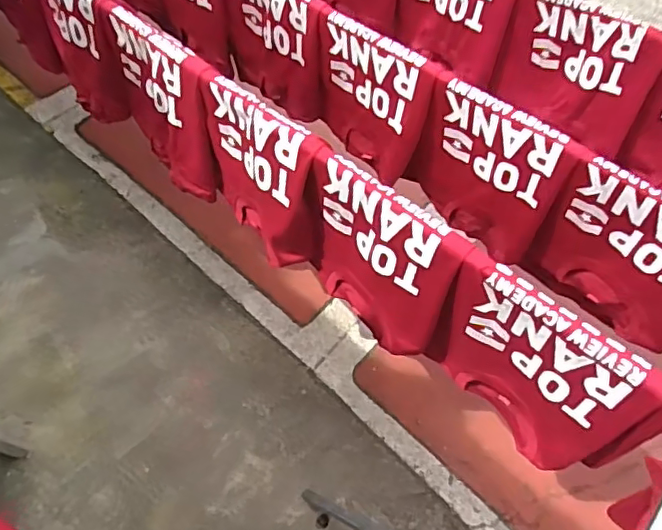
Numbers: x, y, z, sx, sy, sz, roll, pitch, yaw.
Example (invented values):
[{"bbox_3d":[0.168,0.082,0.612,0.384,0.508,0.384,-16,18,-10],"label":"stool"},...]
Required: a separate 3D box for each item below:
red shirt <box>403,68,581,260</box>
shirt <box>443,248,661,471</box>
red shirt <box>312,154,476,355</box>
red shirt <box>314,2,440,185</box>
[{"bbox_3d":[0.288,-0.186,1.102,0.327,0.336,0.057,41,72,21],"label":"red shirt"},{"bbox_3d":[0.324,0.174,0.887,0.067,0.351,0.337,-36,66,-14],"label":"shirt"},{"bbox_3d":[0.078,-0.008,0.986,0.107,0.308,0.307,-40,67,-16],"label":"red shirt"},{"bbox_3d":[0.081,-0.337,1.197,0.321,0.317,0.083,40,72,21],"label":"red shirt"}]

